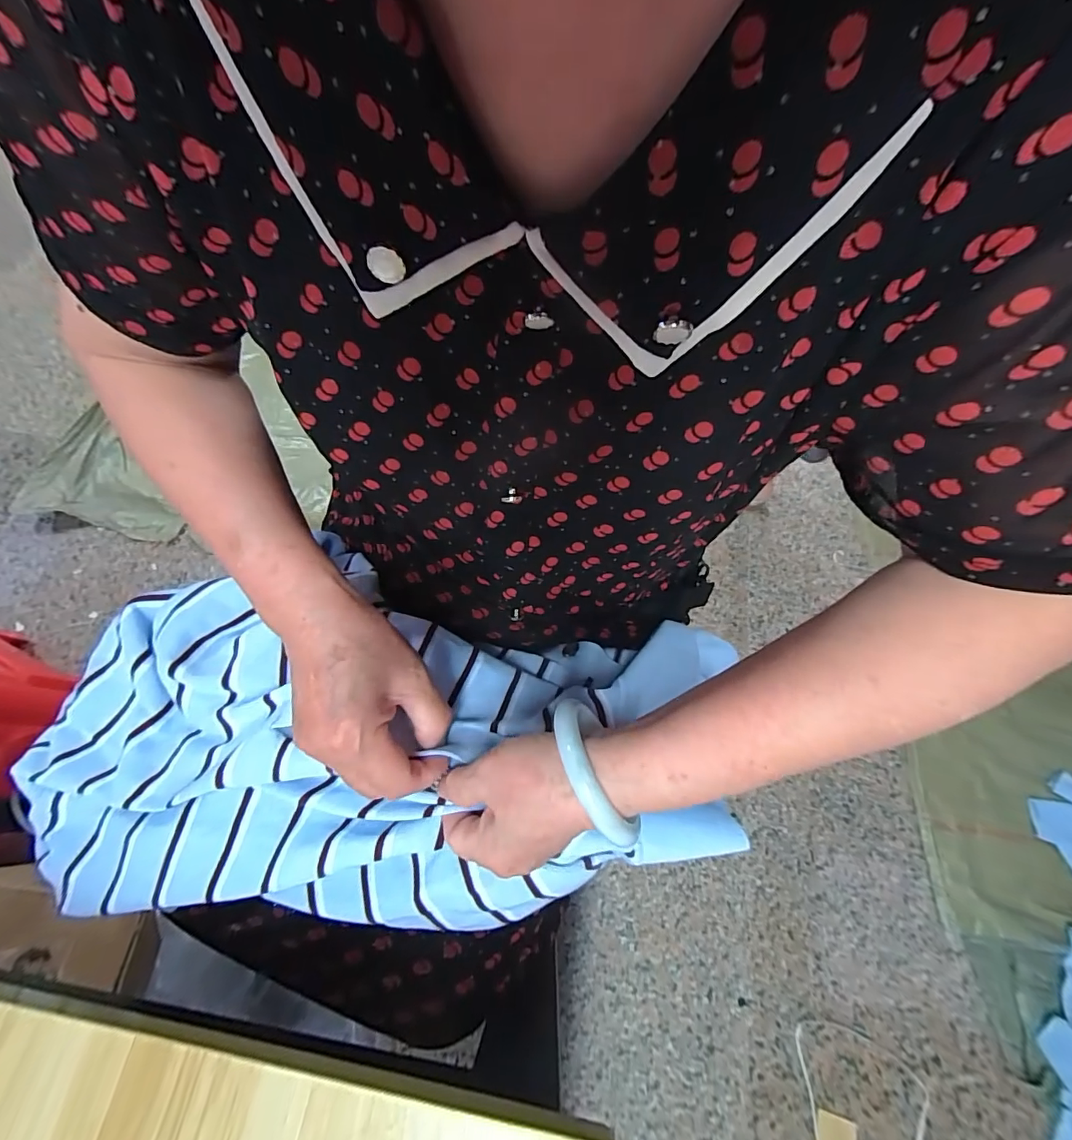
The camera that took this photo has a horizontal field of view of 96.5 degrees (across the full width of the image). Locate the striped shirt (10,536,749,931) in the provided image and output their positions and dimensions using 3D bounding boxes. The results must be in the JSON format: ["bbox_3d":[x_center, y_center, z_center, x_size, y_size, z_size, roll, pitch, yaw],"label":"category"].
[{"bbox_3d":[-0.106,0.112,0.313,0.458,0.068,0.210,-3,66,0],"label":"striped shirt"}]

